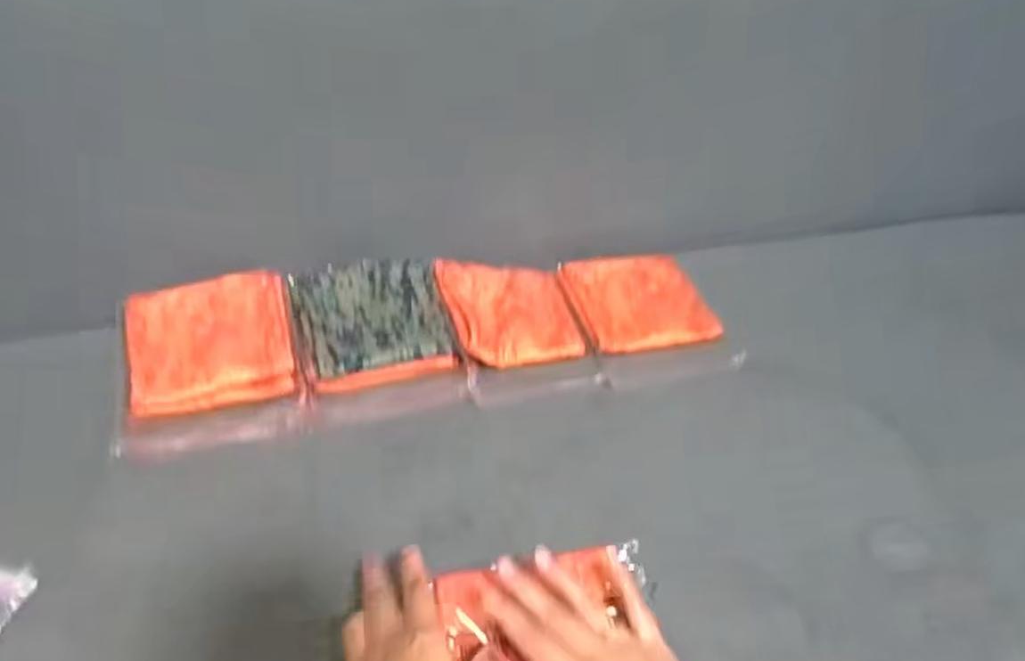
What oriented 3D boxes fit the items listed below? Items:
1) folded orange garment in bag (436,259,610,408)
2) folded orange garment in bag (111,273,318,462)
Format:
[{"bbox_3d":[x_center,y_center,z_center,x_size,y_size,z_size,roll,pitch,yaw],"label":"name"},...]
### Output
[{"bbox_3d":[0.005,-0.006,0.642,0.118,0.026,0.163,-8,43,-14],"label":"folded orange garment in bag"},{"bbox_3d":[-0.244,0.020,0.584,0.137,0.019,0.166,-8,43,-14],"label":"folded orange garment in bag"}]

